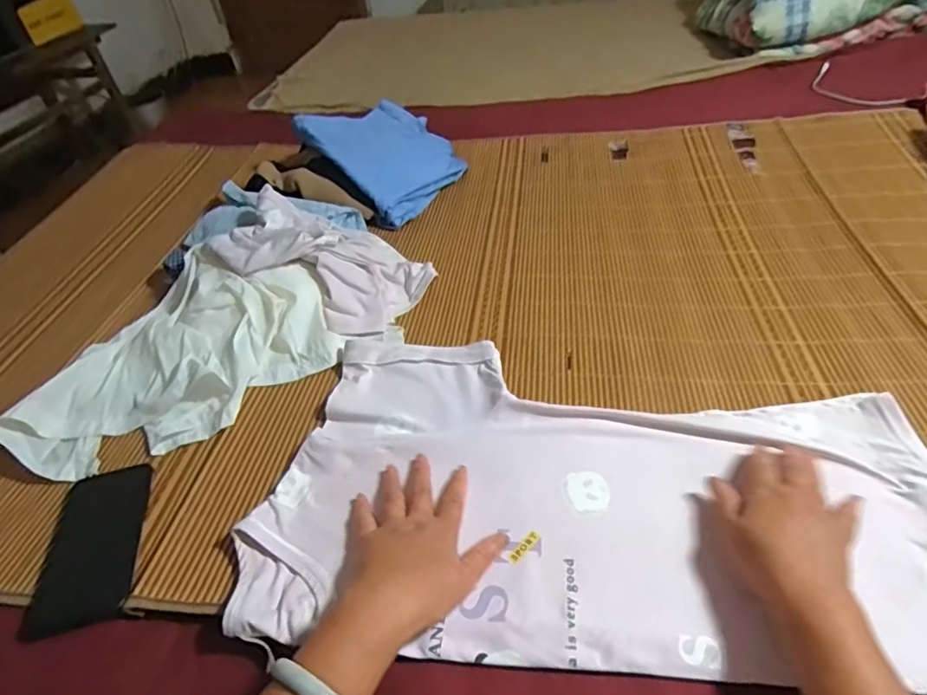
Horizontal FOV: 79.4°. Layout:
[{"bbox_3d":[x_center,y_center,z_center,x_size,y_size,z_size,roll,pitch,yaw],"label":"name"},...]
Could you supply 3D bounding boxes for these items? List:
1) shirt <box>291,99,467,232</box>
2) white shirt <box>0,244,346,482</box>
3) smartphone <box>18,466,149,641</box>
[{"bbox_3d":[-0.129,-0.369,1.059,0.295,0.050,0.280,43,53,18],"label":"shirt"},{"bbox_3d":[-0.356,0.006,0.685,0.366,0.071,0.262,-34,48,-27],"label":"white shirt"},{"bbox_3d":[-0.349,0.184,0.528,0.087,0.016,0.162,-16,43,-9],"label":"smartphone"}]

